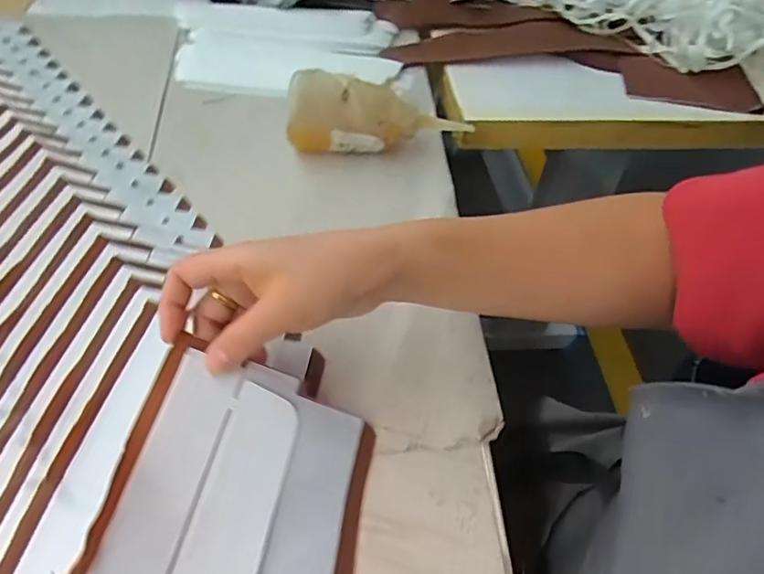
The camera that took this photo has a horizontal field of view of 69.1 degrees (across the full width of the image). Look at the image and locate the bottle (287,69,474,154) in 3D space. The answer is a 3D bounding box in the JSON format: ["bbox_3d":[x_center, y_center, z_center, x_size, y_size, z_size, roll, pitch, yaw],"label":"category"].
[{"bbox_3d":[0.000,-0.146,0.485,0.161,0.064,0.047,7,49,0],"label":"bottle"}]

